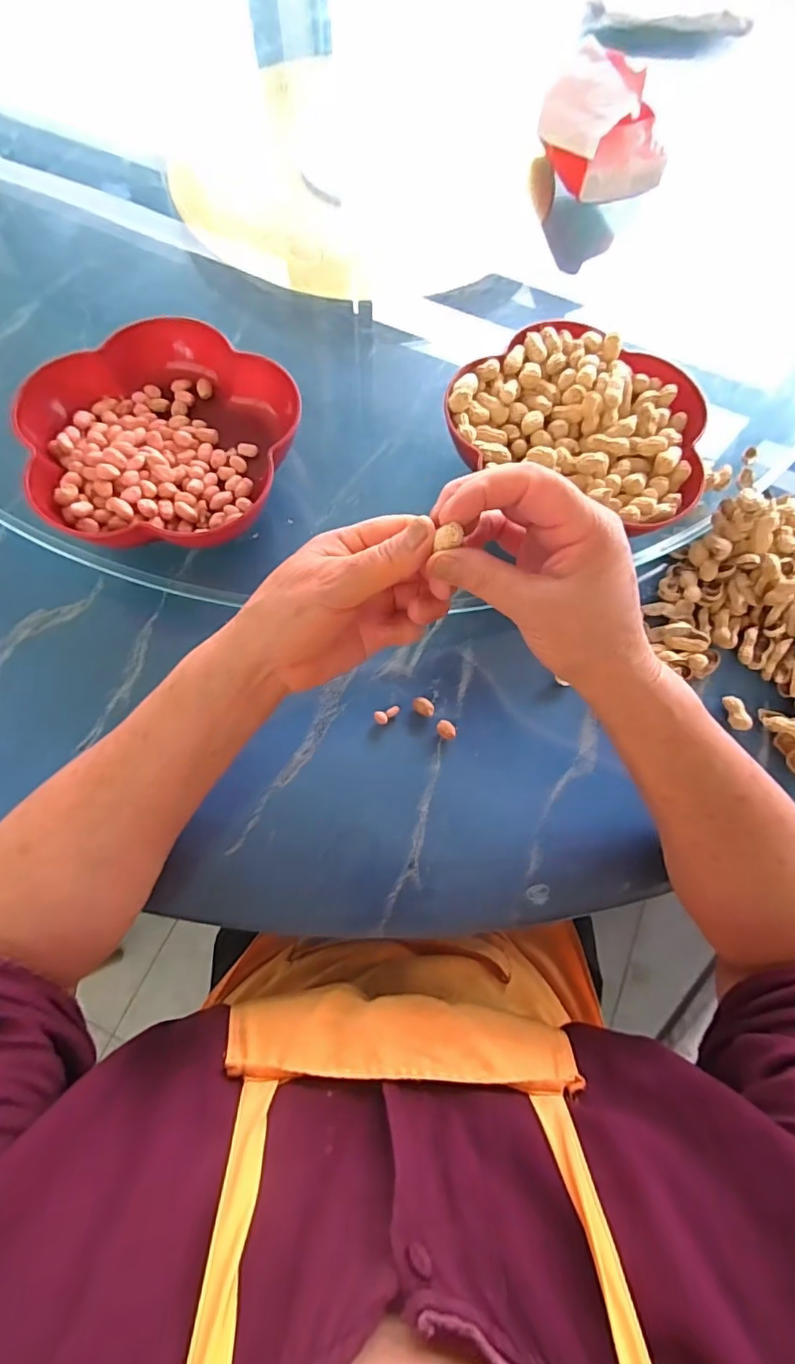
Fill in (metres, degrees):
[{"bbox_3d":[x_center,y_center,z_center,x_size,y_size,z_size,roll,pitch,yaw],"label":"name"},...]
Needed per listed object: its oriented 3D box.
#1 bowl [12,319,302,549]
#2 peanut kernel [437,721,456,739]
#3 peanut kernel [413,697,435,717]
[{"bbox_3d":[-0.153,-0.165,0.357,0.175,0.045,0.152,-20,73,-10],"label":"bowl"},{"bbox_3d":[0.033,0.033,0.358,0.014,0.008,0.011,35,72,9],"label":"peanut kernel"},{"bbox_3d":[0.018,0.018,0.362,0.016,0.010,0.010,25,71,6],"label":"peanut kernel"}]

